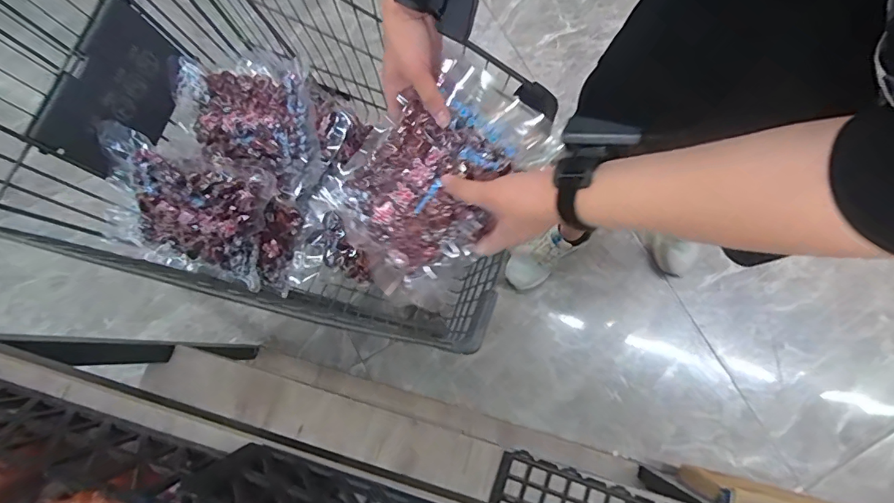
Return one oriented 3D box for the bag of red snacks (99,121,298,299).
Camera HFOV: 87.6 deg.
[{"bbox_3d":[-0.360,-0.055,0.697,0.266,0.088,0.187,21,114,-6],"label":"bag of red snacks"}]

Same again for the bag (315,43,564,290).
[{"bbox_3d":[-0.007,-0.090,0.516,0.230,0.087,0.168,-39,83,-8],"label":"bag"}]

